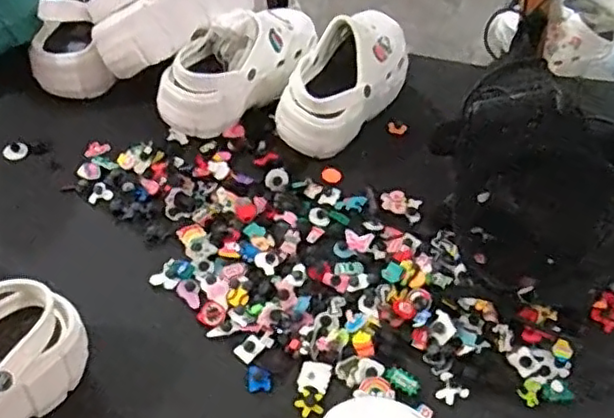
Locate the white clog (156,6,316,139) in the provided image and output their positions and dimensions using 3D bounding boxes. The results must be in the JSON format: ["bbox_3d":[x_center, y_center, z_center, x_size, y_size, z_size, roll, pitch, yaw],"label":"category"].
[{"bbox_3d":[-0.083,-0.186,0.826,0.235,0.114,0.080,-34,60,-30],"label":"white clog"}]

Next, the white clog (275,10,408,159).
[{"bbox_3d":[0.058,-0.170,0.832,0.096,0.096,0.237,28,52,18],"label":"white clog"}]

